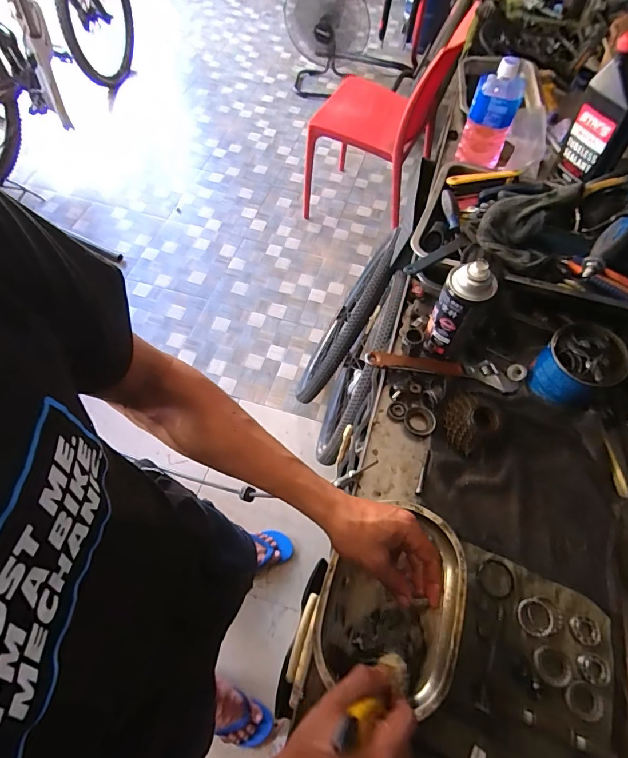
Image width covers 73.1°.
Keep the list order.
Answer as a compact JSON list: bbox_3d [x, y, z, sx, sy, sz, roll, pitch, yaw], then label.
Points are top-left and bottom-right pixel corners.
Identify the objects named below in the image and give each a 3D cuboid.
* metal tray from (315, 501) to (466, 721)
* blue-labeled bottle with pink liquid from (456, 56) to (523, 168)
[{"bbox_3d":[0.091,0.248,0.493,0.152,0.039,0.201,15,62,7],"label":"metal tray"},{"bbox_3d":[0.329,-0.489,0.786,0.082,0.173,0.062,20,63,10],"label":"blue-labeled bottle with pink liquid"}]

